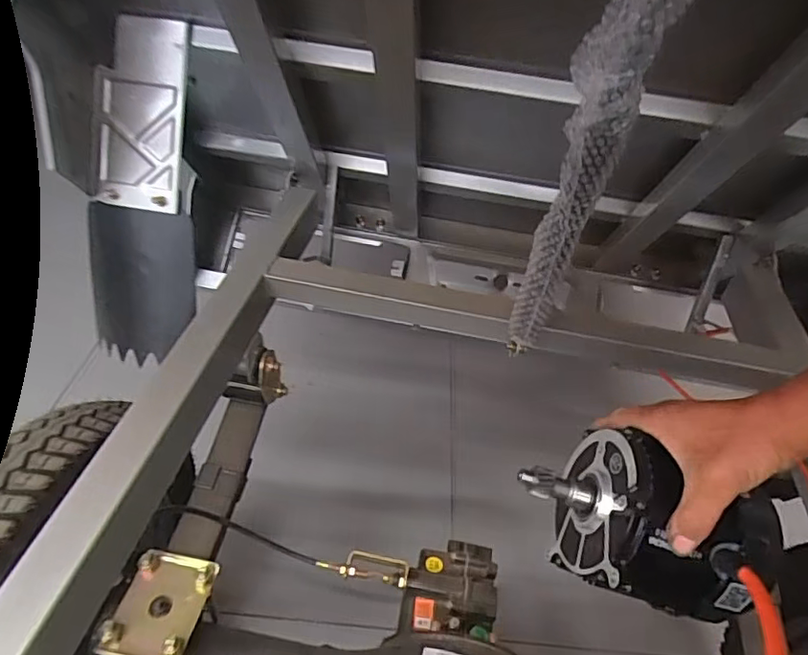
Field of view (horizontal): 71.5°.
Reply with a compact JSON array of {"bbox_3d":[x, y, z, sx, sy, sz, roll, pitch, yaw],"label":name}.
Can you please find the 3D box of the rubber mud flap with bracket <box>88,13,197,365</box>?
[{"bbox_3d":[-0.321,-0.168,0.692,0.152,0.412,0.055,5,7,4],"label":"rubber mud flap with bracket"}]

